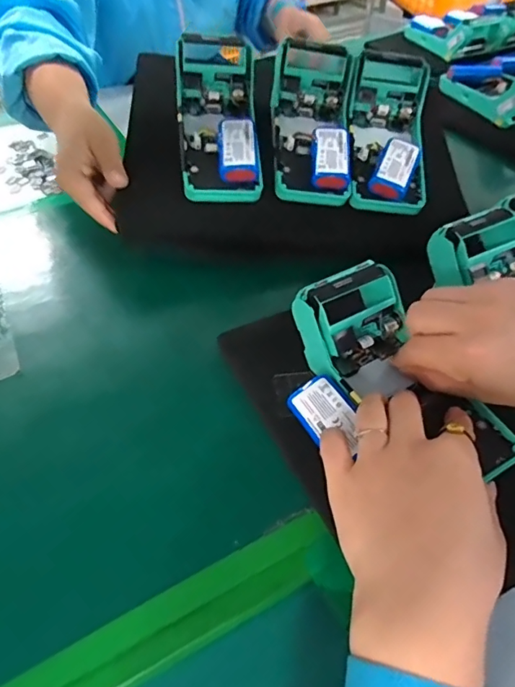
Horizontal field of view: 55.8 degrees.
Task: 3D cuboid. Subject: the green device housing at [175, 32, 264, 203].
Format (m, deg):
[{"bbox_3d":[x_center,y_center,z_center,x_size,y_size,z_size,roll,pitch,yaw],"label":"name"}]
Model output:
[{"bbox_3d":[-0.038,-0.209,0.470,0.074,0.058,0.162,-6,75,-3],"label":"green device housing"}]

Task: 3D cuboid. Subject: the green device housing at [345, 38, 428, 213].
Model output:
[{"bbox_3d":[0.133,-0.212,0.484,0.078,0.106,0.134,2,49,4],"label":"green device housing"}]

